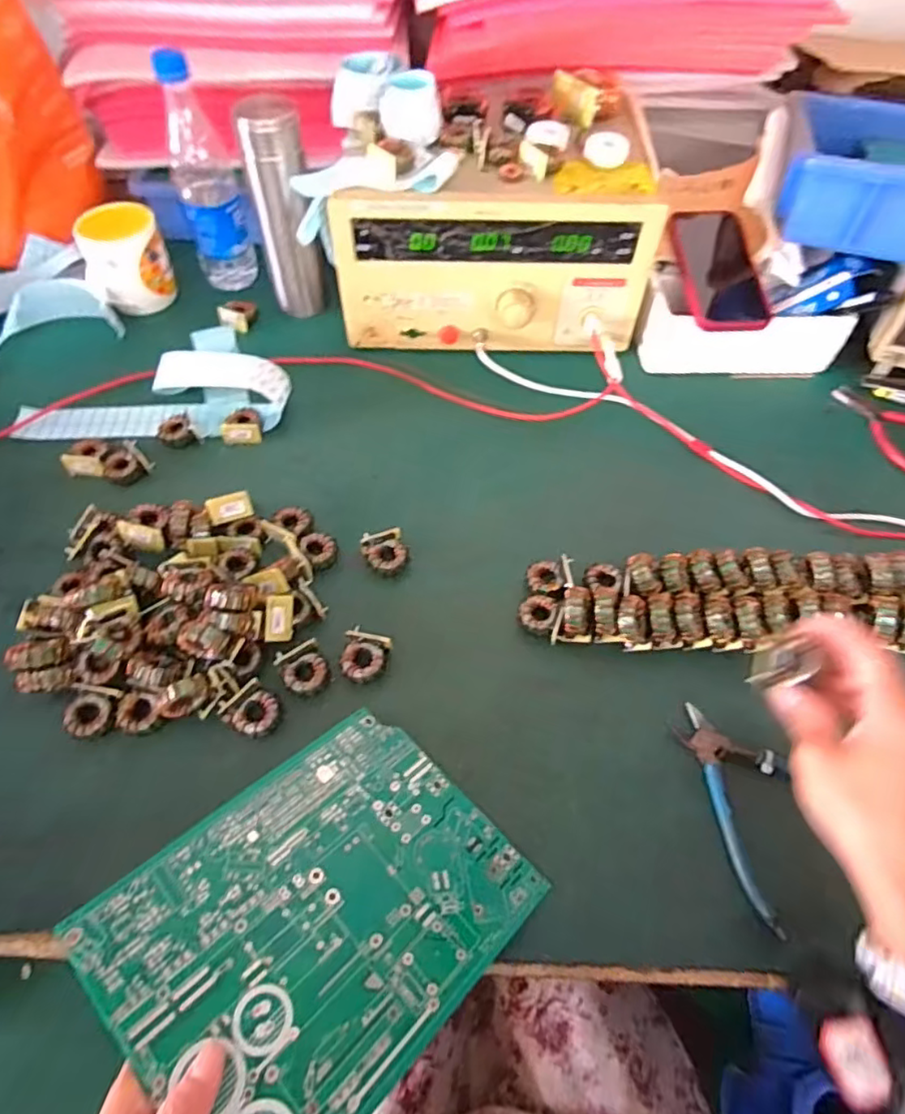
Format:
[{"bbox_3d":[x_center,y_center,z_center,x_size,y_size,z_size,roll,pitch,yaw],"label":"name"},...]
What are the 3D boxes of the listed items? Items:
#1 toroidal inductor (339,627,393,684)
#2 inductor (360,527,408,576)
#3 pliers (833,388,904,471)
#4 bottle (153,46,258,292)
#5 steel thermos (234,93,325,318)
[{"bbox_3d":[-0.069,0.082,0.484,0.035,0.024,0.040,12,57,7],"label":"toroidal inductor"},{"bbox_3d":[-0.059,-0.003,0.536,0.036,0.021,0.037,-12,57,-9],"label":"inductor"},{"bbox_3d":[0.459,-0.142,0.649,0.082,0.013,0.125,-30,62,-19],"label":"pliers"},{"bbox_3d":[-0.273,-0.412,0.679,0.062,0.236,0.055,-16,58,-11],"label":"bottle"},{"bbox_3d":[-0.182,-0.373,0.668,0.061,0.207,0.056,-8,57,-6],"label":"steel thermos"}]

